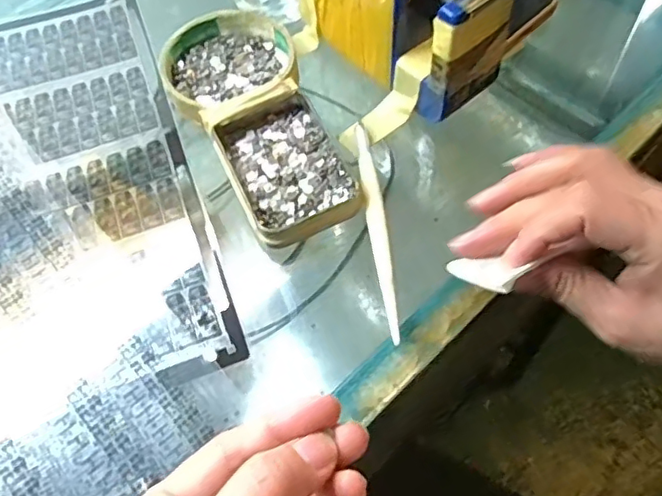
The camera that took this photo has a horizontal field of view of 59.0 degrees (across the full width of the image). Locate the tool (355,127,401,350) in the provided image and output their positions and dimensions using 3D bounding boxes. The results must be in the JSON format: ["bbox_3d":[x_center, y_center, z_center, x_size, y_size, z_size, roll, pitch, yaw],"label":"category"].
[{"bbox_3d":[0.024,-0.014,0.311,0.009,0.006,0.133,-8,60,1],"label":"tool"}]

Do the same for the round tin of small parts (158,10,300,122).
[{"bbox_3d":[-0.064,-0.117,0.369,0.081,0.019,0.075,-2,61,4],"label":"round tin of small parts"}]

